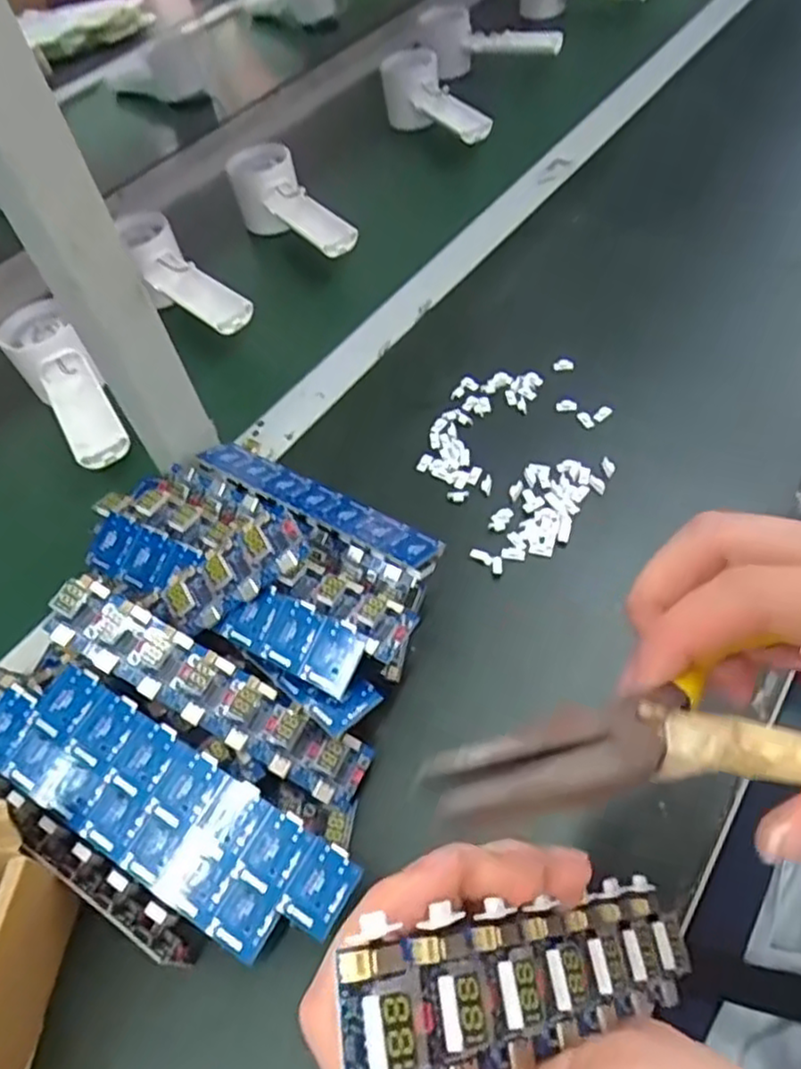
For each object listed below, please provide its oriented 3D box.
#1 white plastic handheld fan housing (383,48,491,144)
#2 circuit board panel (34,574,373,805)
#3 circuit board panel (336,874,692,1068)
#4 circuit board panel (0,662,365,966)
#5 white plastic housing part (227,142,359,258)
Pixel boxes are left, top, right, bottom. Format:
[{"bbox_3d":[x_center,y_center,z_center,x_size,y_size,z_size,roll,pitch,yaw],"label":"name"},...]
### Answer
[{"bbox_3d":[0.033,-0.418,0.689,0.066,0.064,0.148,-22,52,-9],"label":"white plastic handheld fan housing"},{"bbox_3d":[-0.081,0.065,0.294,0.149,0.017,0.029,31,61,1],"label":"circuit board panel"},{"bbox_3d":[0.037,0.106,0.171,0.015,0.138,0.029,-40,51,25],"label":"circuit board panel"},{"bbox_3d":[-0.098,0.108,0.277,0.164,0.008,0.051,29,81,13],"label":"circuit board panel"},{"bbox_3d":[-0.094,-0.276,0.589,0.058,0.052,0.152,-28,54,-14],"label":"white plastic housing part"}]

